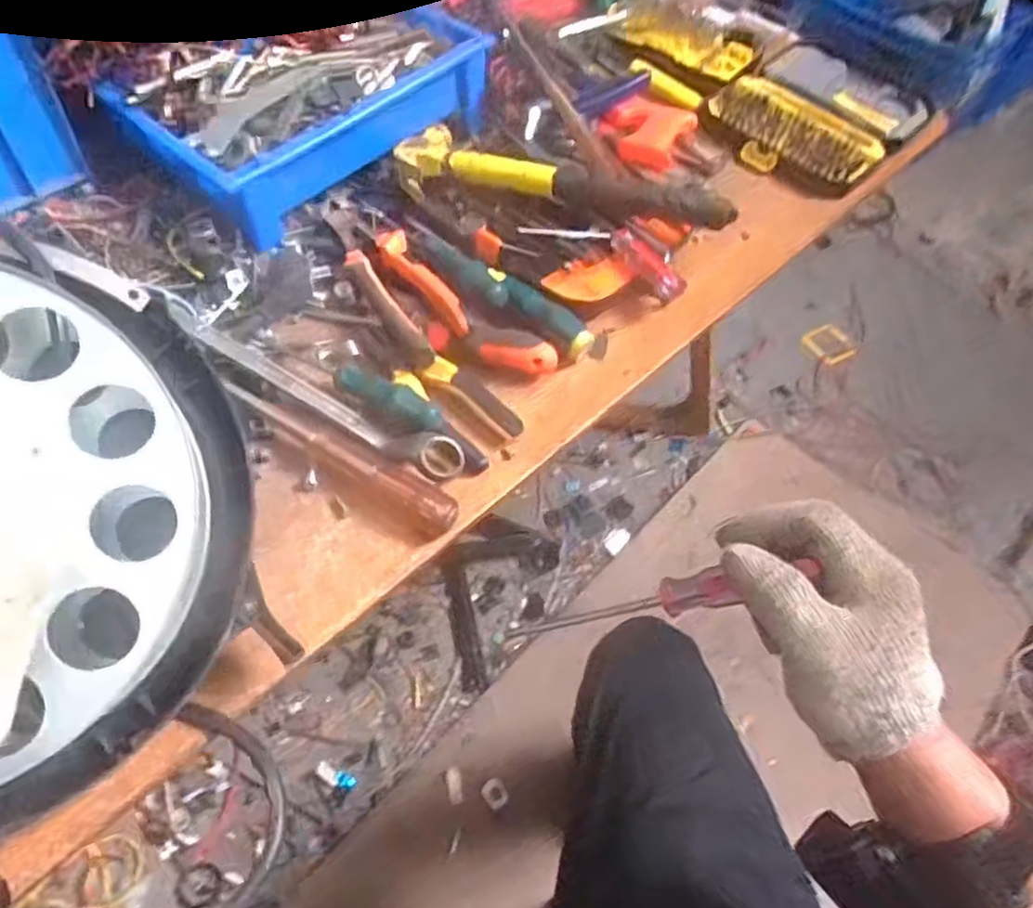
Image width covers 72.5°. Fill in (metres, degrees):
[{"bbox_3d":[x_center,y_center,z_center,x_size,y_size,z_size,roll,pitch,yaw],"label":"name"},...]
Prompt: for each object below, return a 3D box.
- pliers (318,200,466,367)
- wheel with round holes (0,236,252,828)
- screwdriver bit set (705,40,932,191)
[{"bbox_3d":[-0.105,-0.149,0.569,0.053,0.031,0.195,-24,60,-21],"label":"pliers"},{"bbox_3d":[-0.283,0.036,0.348,0.283,0.071,0.283,4,80,-26],"label":"wheel with round holes"},{"bbox_3d":[0.327,-0.375,0.758,0.183,0.040,0.231,38,60,20],"label":"screwdriver bit set"}]

